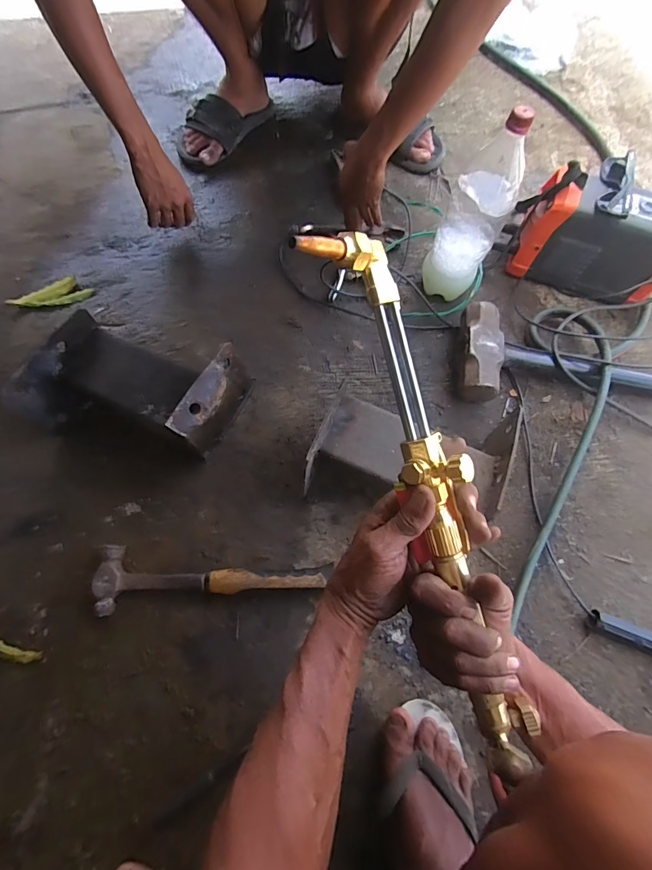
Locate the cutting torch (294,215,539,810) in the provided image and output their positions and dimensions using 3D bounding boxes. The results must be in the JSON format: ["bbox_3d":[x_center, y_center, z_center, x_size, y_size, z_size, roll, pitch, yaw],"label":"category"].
[{"bbox_3d":[0.080,0.055,0.322,0.083,0.068,0.412,-18,94,-9],"label":"cutting torch"}]

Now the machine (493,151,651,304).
[{"bbox_3d":[0.466,-0.346,0.739,0.284,0.180,0.119,25,70,7],"label":"machine"}]

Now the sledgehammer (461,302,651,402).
[{"bbox_3d":[0.440,-0.117,0.709,0.435,0.063,0.165,5,69,-1],"label":"sledgehammer"}]

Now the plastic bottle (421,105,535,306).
[{"bbox_3d":[0.228,-0.335,0.652,0.088,0.299,0.081,24,70,6],"label":"plastic bottle"}]

